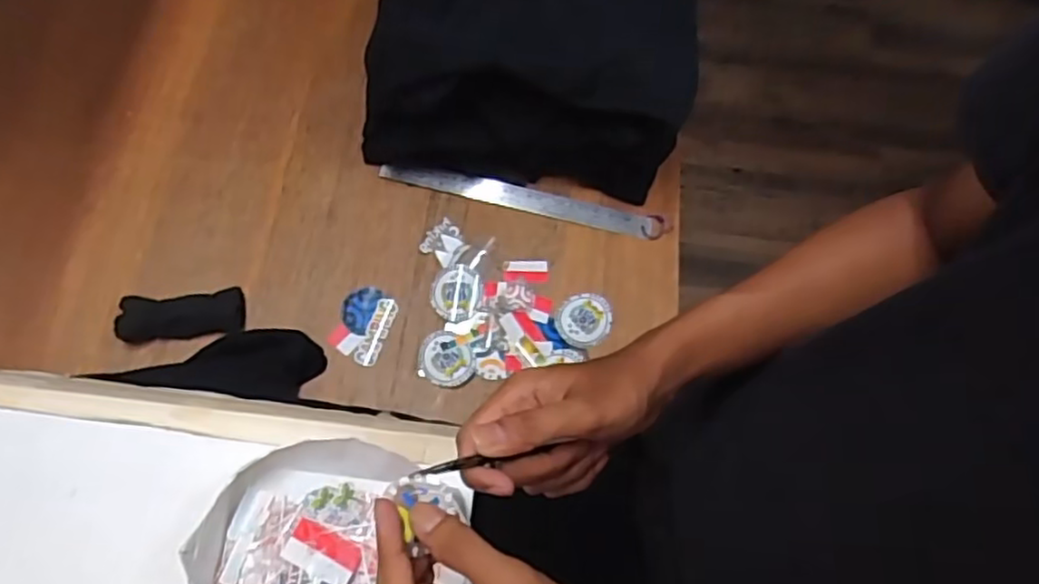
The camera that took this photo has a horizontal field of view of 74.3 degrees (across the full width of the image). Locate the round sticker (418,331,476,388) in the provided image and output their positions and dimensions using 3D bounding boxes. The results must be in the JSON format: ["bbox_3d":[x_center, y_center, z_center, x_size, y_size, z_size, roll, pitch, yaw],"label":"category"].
[{"bbox_3d":[-0.079,0.072,0.745,0.059,0.007,0.062,0,68,0],"label":"round sticker"}]

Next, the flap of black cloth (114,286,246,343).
[{"bbox_3d":[-0.364,0.025,0.742,0.129,0.017,0.048,-5,71,-5],"label":"flap of black cloth"}]

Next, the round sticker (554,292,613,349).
[{"bbox_3d":[0.072,0.030,0.765,0.062,0.006,0.062,1,71,-2],"label":"round sticker"}]

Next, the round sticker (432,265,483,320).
[{"bbox_3d":[-0.070,0.000,0.771,0.057,0.008,0.064,5,71,-1],"label":"round sticker"}]

